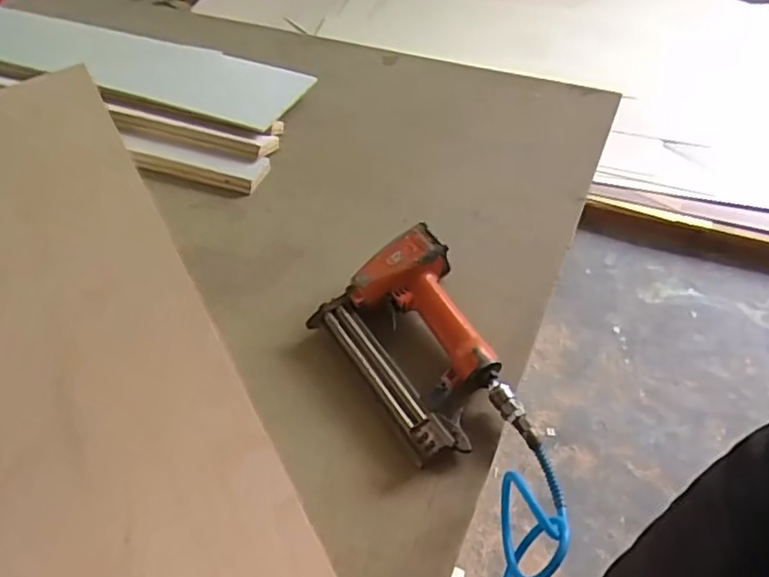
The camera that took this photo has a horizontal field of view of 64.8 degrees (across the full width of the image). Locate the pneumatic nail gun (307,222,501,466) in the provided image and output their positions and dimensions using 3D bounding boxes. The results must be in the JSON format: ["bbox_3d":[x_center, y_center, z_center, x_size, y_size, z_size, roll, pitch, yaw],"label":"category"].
[{"bbox_3d":[0.042,0.048,0.642,0.163,0.059,0.218,-32,56,-20],"label":"pneumatic nail gun"}]

